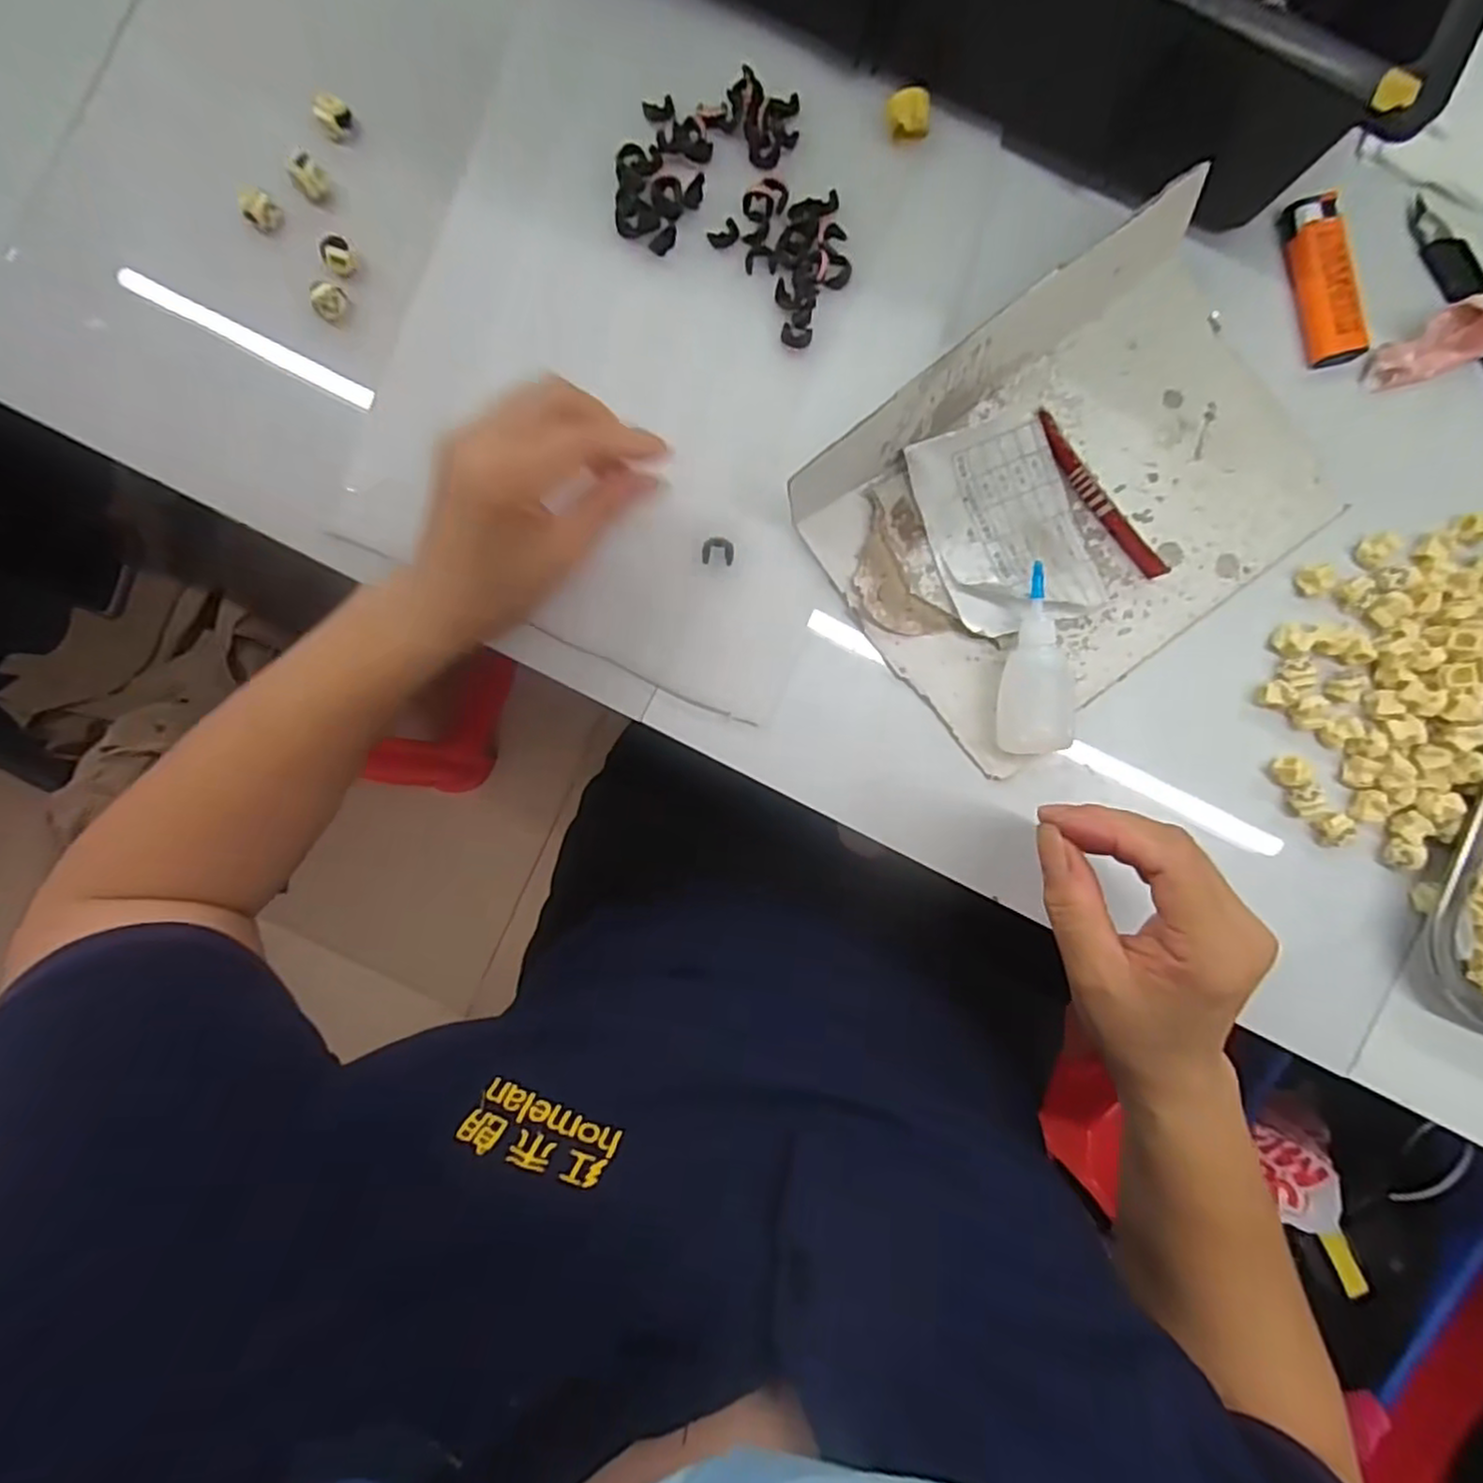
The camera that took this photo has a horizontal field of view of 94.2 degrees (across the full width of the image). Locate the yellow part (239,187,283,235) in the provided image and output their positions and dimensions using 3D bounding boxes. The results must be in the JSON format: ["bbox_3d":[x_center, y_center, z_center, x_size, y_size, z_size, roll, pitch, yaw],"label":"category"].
[{"bbox_3d":[-0.245,-0.272,0.352,0.016,0.010,0.018,-39,90,1],"label":"yellow part"}]

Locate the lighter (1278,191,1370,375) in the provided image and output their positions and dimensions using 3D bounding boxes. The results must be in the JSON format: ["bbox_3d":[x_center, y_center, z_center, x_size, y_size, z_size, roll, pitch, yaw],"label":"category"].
[{"bbox_3d":[0.291,-0.230,0.343,0.022,0.012,0.080,-15,90,1],"label":"lighter"}]

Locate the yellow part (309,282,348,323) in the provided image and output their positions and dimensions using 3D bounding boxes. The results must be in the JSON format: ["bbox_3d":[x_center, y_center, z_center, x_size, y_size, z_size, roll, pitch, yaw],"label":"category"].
[{"bbox_3d":[-0.209,-0.223,0.348,0.017,0.009,0.015,-45,89,1],"label":"yellow part"}]

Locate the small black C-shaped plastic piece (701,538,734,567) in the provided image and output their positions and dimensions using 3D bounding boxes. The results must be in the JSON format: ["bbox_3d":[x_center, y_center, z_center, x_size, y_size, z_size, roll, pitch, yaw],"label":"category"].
[{"bbox_3d":[-0.012,-0.096,0.347,0.016,0.005,0.013,7,91,1],"label":"small black C-shaped plastic piece"}]

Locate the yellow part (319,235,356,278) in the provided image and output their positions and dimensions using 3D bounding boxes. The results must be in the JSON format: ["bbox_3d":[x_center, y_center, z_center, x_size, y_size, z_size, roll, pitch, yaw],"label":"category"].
[{"bbox_3d":[-0.203,-0.245,0.347,0.015,0.013,0.012,-40,90,1],"label":"yellow part"}]

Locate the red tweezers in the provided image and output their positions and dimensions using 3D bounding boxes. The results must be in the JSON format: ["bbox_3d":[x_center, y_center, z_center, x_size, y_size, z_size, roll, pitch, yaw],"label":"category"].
[{"bbox_3d":[0.177,-0.121,0.340,0.011,0.011,0.098,-37,90,1],"label":"red tweezers"}]

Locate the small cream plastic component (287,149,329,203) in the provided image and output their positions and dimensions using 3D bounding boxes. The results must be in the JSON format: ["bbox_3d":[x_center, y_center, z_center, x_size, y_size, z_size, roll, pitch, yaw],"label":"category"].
[{"bbox_3d":[-0.220,-0.287,0.349,0.015,0.010,0.018,-44,90,1],"label":"small cream plastic component"}]

